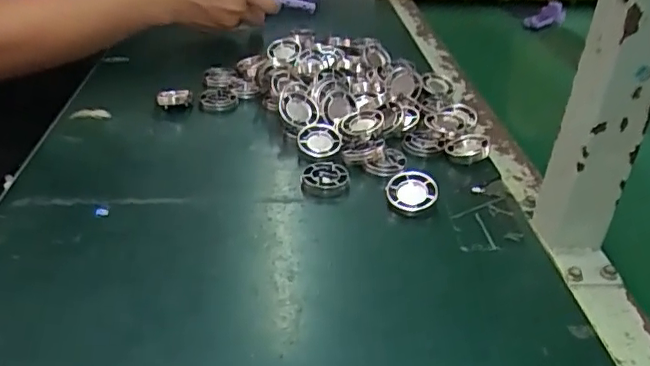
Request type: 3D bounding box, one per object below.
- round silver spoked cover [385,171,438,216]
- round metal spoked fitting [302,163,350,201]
[{"bbox_3d":[0.068,0.008,0.453,0.039,0.011,0.037,13,59,20],"label":"round silver spoked cover"},{"bbox_3d":[0.000,-0.004,0.472,0.038,0.012,0.044,2,32,-2],"label":"round metal spoked fitting"}]

